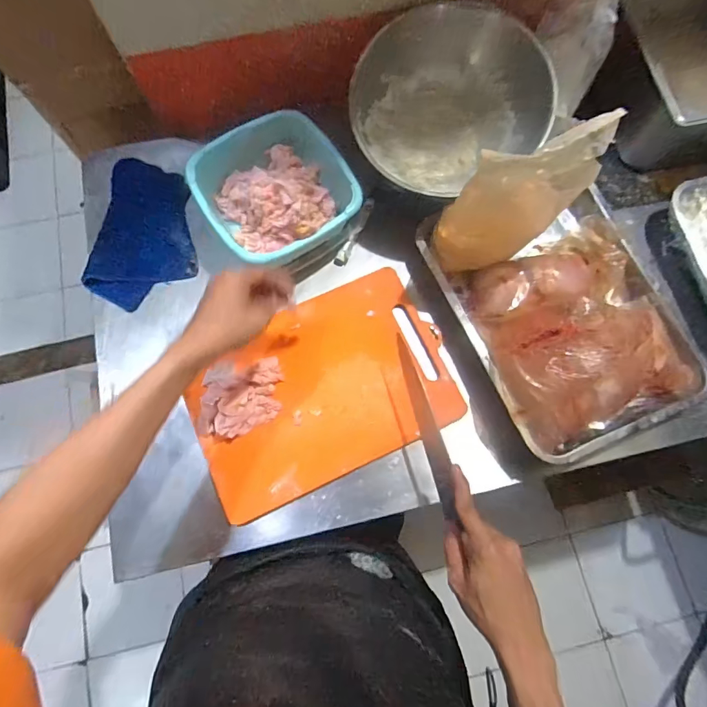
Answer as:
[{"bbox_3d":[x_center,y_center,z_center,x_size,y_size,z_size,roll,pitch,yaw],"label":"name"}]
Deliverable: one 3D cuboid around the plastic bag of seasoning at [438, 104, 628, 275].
[{"bbox_3d":[0.198,-0.181,0.525,0.165,0.199,0.057,-13,76,-4],"label":"plastic bag of seasoning"}]

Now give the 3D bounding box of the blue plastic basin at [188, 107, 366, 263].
[{"bbox_3d":[-0.110,-0.231,0.617,0.198,0.081,0.188,-32,78,-8],"label":"blue plastic basin"}]

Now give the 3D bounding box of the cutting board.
[{"bbox_3d":[-0.042,0.045,0.594,0.348,0.012,0.241,-24,79,-8],"label":"cutting board"}]

